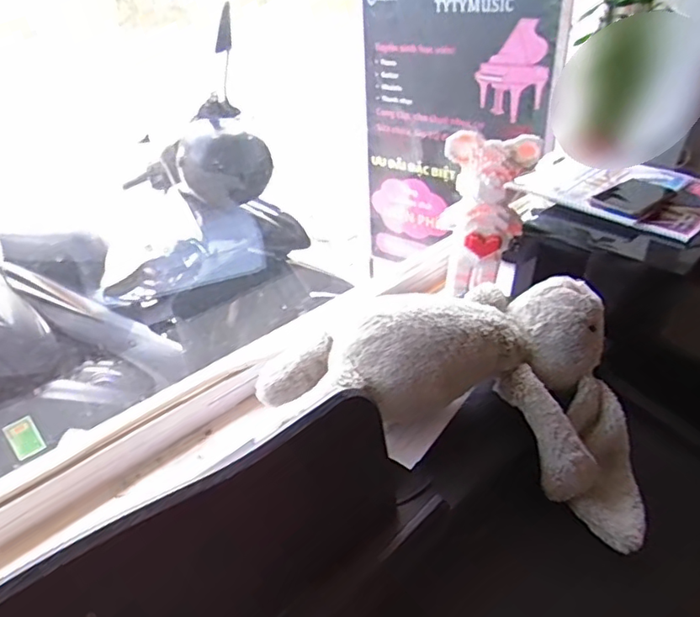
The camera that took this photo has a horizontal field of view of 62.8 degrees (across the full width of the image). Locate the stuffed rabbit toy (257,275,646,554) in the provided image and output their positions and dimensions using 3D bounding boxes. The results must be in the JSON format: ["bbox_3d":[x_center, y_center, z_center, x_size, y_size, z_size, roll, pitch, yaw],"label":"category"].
[{"bbox_3d":[0.129,0.080,0.604,0.367,0.170,0.197,8,33,8],"label":"stuffed rabbit toy"}]

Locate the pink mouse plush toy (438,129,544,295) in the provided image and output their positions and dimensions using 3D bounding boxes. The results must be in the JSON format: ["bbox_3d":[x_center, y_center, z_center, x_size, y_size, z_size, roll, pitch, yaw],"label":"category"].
[{"bbox_3d":[0.229,-0.156,1.008,0.146,0.280,0.105,10,34,11],"label":"pink mouse plush toy"}]

